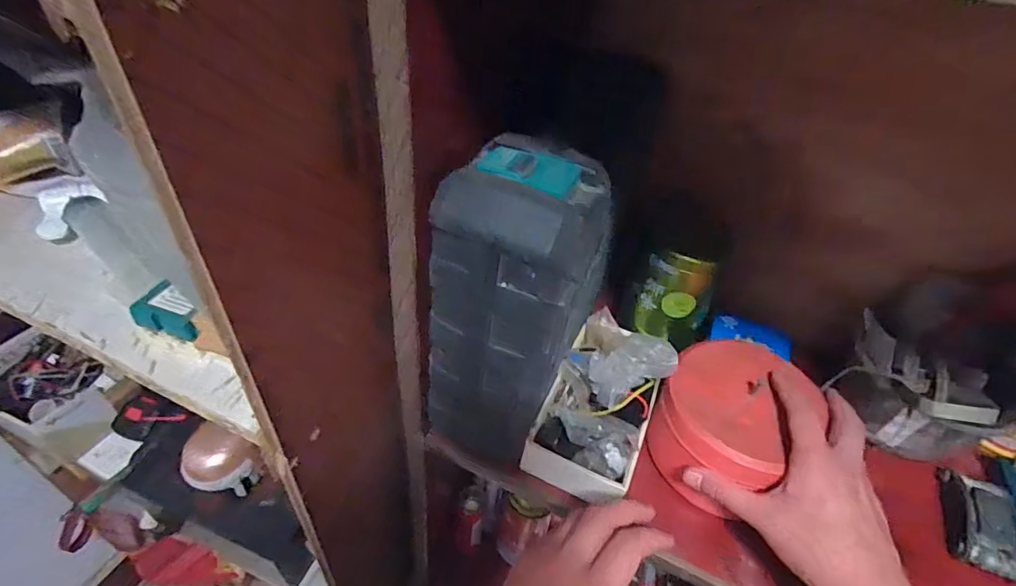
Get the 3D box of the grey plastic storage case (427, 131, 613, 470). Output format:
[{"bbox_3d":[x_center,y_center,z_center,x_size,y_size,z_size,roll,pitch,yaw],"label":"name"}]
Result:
[{"bbox_3d":[0.003,0.024,0.356,0.096,0.237,0.085,19,44,13],"label":"grey plastic storage case"}]

